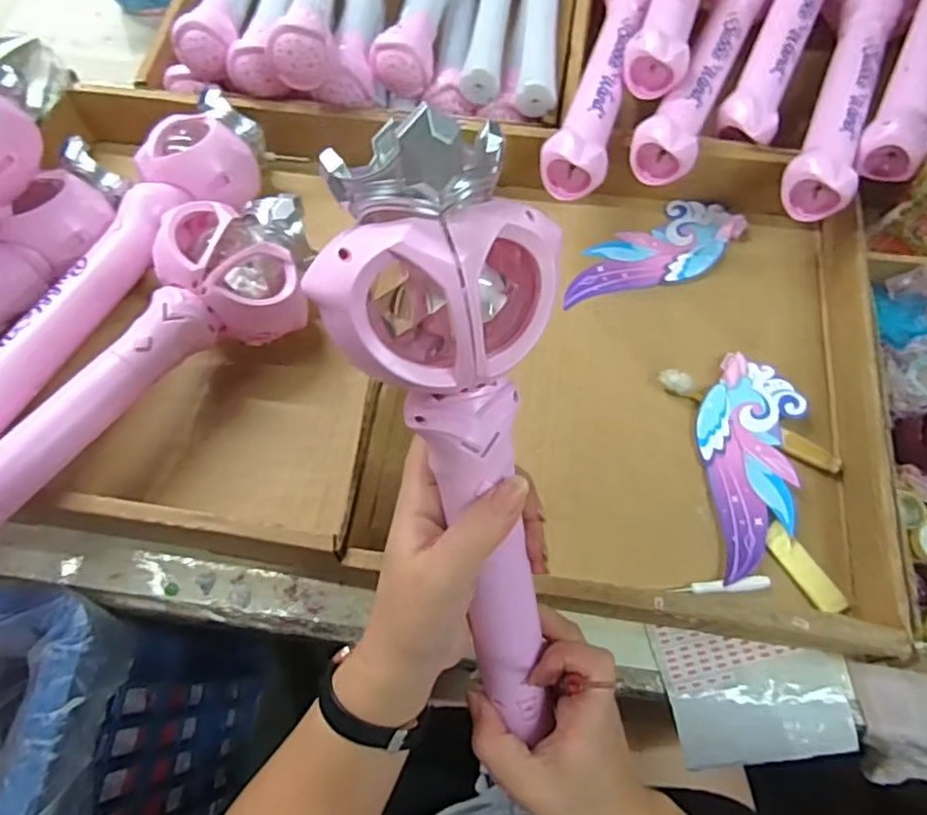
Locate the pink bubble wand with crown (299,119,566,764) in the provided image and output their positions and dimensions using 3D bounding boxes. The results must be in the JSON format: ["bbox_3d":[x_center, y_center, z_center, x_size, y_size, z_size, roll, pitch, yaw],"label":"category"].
[{"bbox_3d":[0.006,0.031,0.287,0.091,0.293,0.040,-12,27,-3],"label":"pink bubble wand with crown"}]

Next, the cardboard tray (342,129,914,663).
[{"bbox_3d":[0.123,-0.038,0.478,0.338,0.060,0.374,7,68,5],"label":"cardboard tray"}]

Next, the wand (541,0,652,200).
[{"bbox_3d":[0.130,-0.324,0.545,0.066,0.048,0.349,12,69,7],"label":"wand"}]

